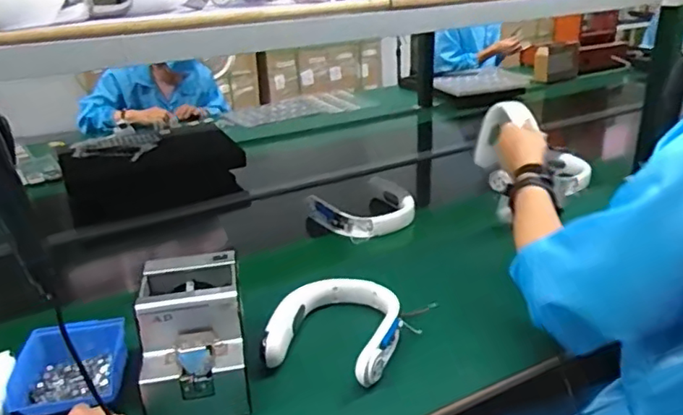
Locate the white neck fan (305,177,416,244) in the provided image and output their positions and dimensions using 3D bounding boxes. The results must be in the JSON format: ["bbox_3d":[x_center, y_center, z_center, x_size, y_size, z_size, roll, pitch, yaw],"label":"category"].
[{"bbox_3d":[0.044,0.013,1.254,0.232,0.070,0.193,-14,27,-24],"label":"white neck fan"}]

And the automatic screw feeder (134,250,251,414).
[{"bbox_3d":[-0.194,0.167,0.741,0.127,0.143,0.177,-6,24,-8],"label":"automatic screw feeder"}]

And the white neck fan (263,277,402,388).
[{"bbox_3d":[-0.004,0.171,0.840,0.181,0.047,0.214,5,25,17],"label":"white neck fan"}]

